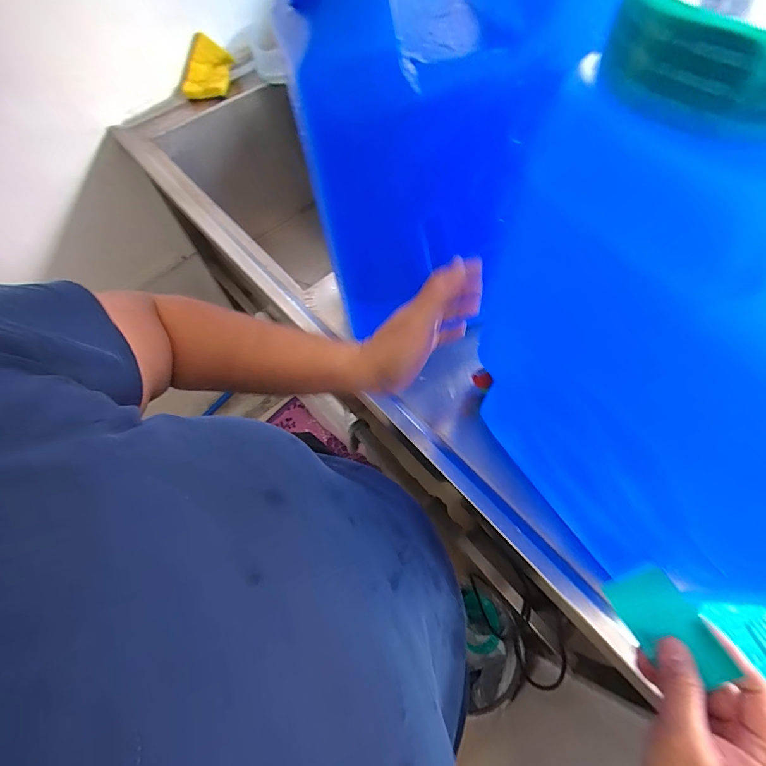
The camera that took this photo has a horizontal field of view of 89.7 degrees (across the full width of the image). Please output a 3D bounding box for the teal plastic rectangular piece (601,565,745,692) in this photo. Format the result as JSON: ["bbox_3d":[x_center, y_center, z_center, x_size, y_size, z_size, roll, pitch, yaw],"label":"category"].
[{"bbox_3d":[0.210,0.181,0.290,0.047,0.004,0.075,-35,34,13],"label":"teal plastic rectangular piece"}]

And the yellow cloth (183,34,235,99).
[{"bbox_3d":[-0.397,-0.706,0.858,0.121,0.109,0.081,-13,64,-3],"label":"yellow cloth"}]

